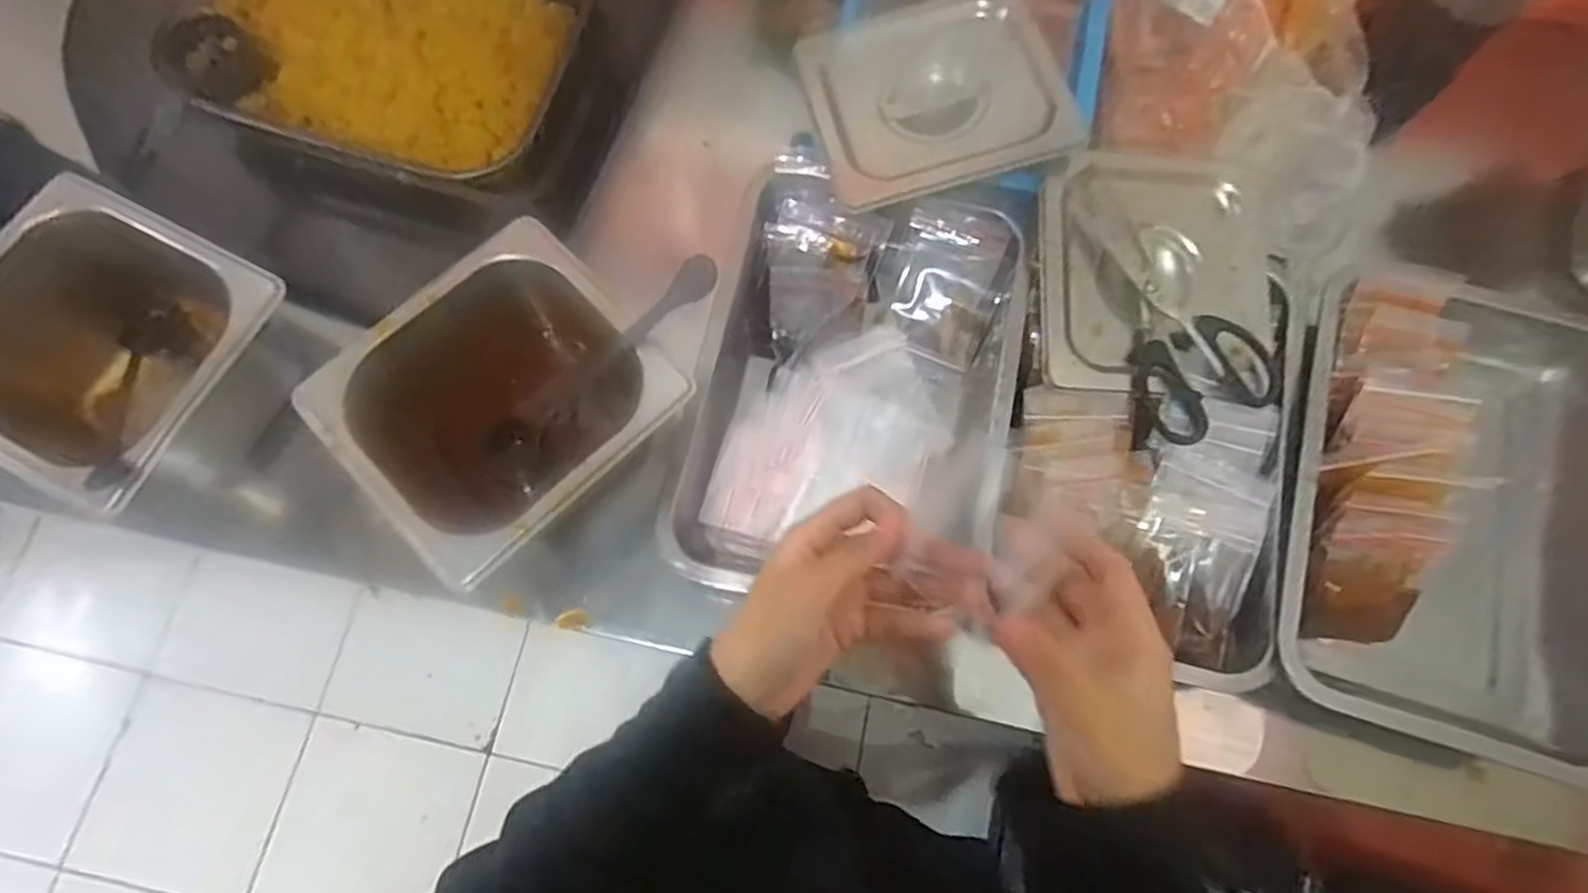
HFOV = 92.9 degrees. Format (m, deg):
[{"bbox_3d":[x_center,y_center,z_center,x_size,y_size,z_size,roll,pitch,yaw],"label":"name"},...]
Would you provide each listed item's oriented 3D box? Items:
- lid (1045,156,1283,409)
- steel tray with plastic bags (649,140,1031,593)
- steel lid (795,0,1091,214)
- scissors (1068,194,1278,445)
[{"bbox_3d":[0.255,-0.119,0.515,0.171,0.023,0.165,0,74,-1],"label":"lid"},{"bbox_3d":[0.041,-0.041,0.522,0.206,0.052,0.291,12,74,2],"label":"steel tray with plastic bags"},{"bbox_3d":[0.099,-0.253,0.537,0.169,0.011,0.151,-17,75,4],"label":"steel lid"},{"bbox_3d":[0.252,-0.098,0.509,0.098,0.014,0.176,-26,76,-8],"label":"scissors"}]

